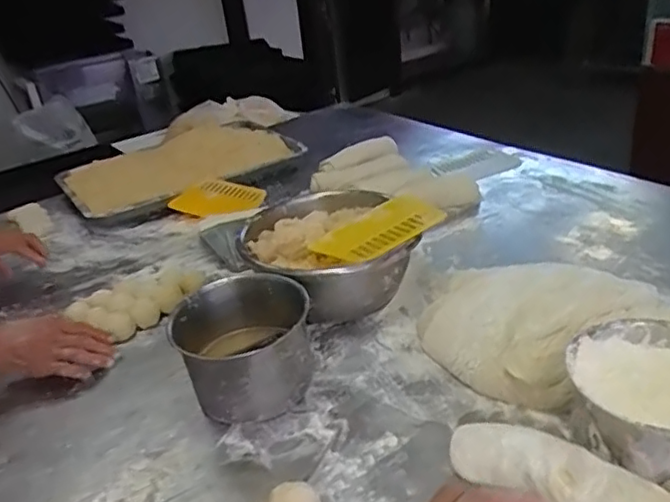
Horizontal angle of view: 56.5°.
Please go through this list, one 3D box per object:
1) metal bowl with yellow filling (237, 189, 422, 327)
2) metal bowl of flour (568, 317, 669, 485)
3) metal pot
[{"bbox_3d":[-0.013,0.016,0.880,0.213,0.109,0.228,-5,28,3],"label":"metal bowl with yellow filling"},{"bbox_3d":[0.300,0.146,0.578,0.154,0.091,0.154,-5,28,3],"label":"metal bowl of flour"},{"bbox_3d":[-0.100,0.114,0.718,0.144,0.108,0.149,-13,28,-11],"label":"metal pot"}]

